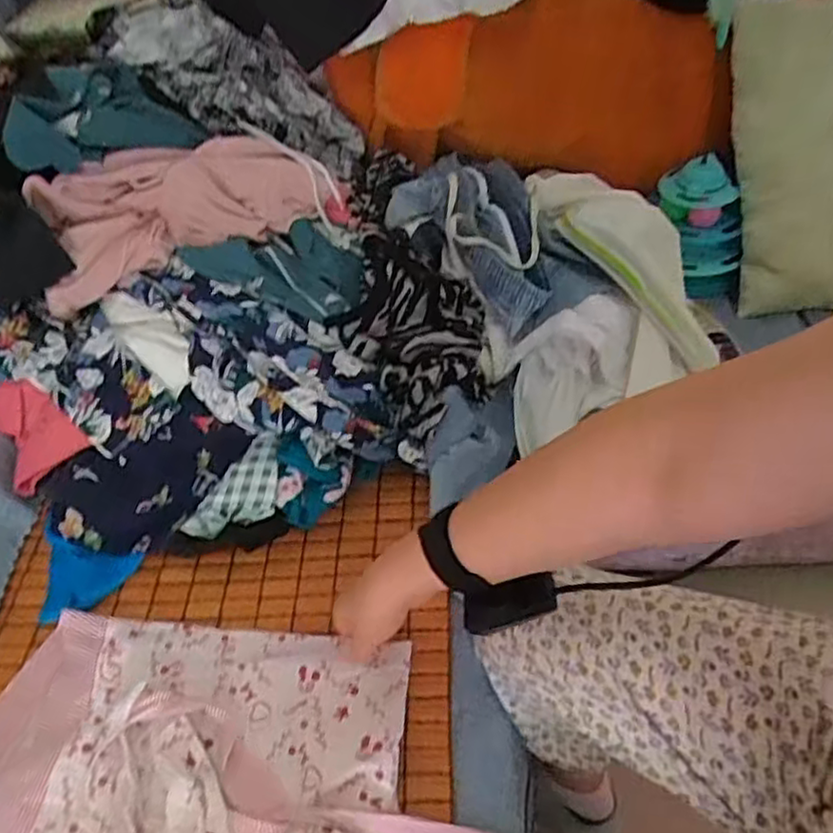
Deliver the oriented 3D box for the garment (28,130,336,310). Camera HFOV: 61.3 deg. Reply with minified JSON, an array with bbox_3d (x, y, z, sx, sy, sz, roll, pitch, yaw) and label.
[{"bbox_3d":[-0.280,-0.256,0.837,0.335,0.093,0.127,-24,50,-13],"label":"garment"}]

